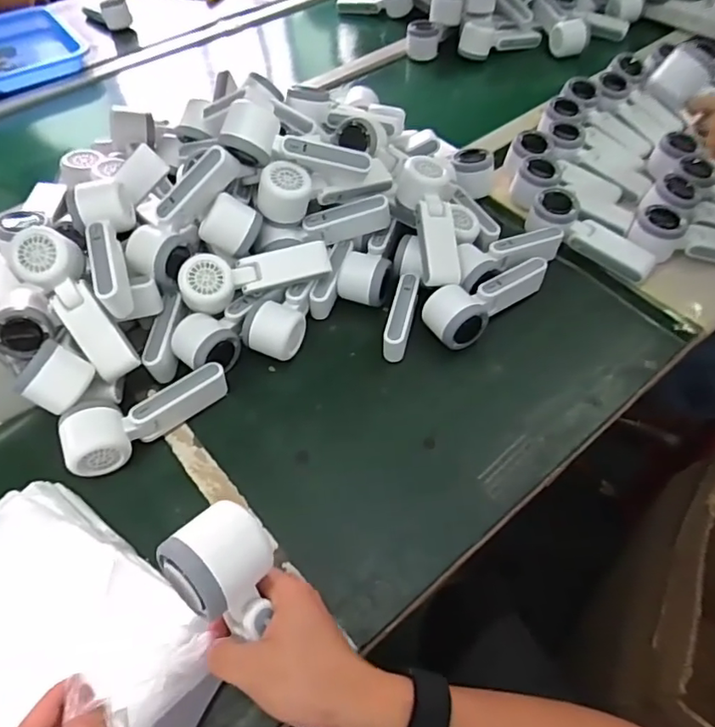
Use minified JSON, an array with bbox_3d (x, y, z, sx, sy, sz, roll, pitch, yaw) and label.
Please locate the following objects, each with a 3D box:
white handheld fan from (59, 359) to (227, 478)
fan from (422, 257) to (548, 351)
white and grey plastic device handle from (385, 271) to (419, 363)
[{"bbox_3d":[-0.218,0.046,0.566,0.165,0.053,0.067,-37,61,-23],"label":"white handheld fan"},{"bbox_3d":[0.152,-0.076,0.652,0.165,0.064,0.062,-32,59,-20],"label":"fan"},{"bbox_3d":[0.050,-0.055,0.623,0.024,0.037,0.104,12,74,10],"label":"white and grey plastic device handle"}]

